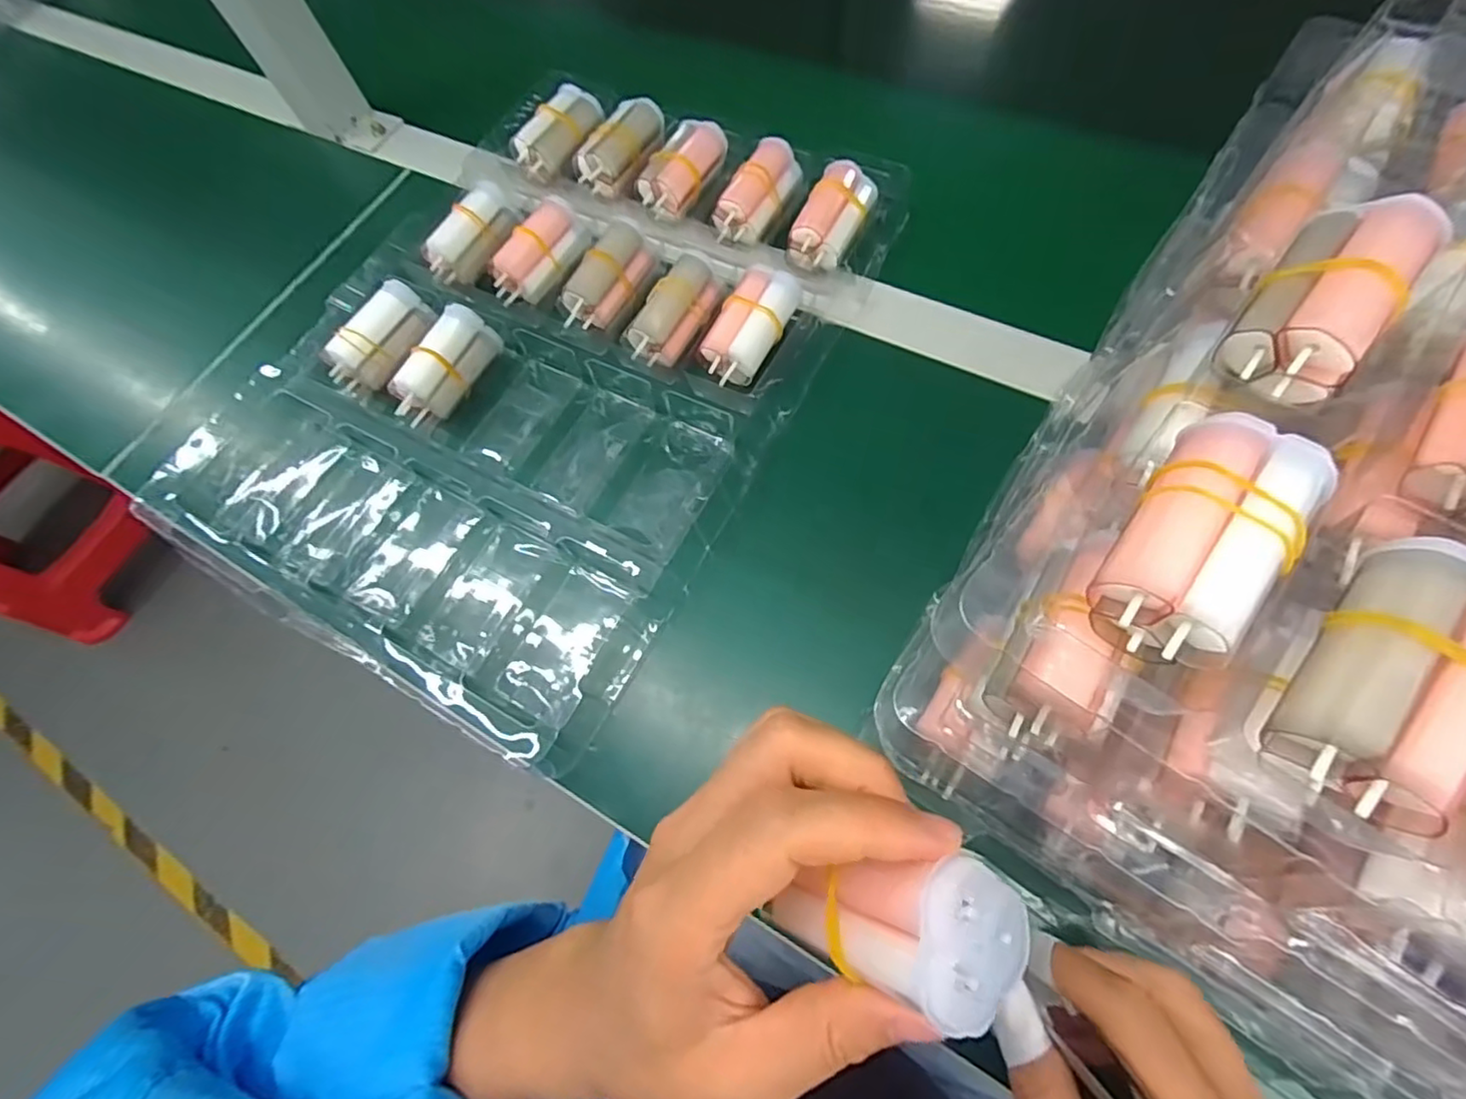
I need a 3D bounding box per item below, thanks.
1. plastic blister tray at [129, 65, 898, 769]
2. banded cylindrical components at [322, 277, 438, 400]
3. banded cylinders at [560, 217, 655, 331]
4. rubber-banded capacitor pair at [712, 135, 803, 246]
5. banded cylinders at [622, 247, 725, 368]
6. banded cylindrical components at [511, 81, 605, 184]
[{"bbox_3d":[-0.110,-0.120,0.357,0.291,0.047,0.382,27,77,13],"label":"plastic blister tray"},{"bbox_3d":[-0.203,-0.122,0.360,0.030,0.026,0.067,29,80,17],"label":"banded cylindrical components"},{"bbox_3d":[-0.072,-0.158,0.371,0.033,0.037,0.063,26,72,16],"label":"banded cylinders"},{"bbox_3d":[0.017,-0.221,0.382,0.032,0.022,0.068,30,83,17],"label":"rubber-banded capacitor pair"},{"bbox_3d":[-0.032,-0.137,0.352,0.031,0.020,0.066,30,83,17],"label":"banded cylinders"},{"bbox_3d":[-0.116,-0.279,0.417,0.033,0.021,0.067,36,84,19],"label":"banded cylindrical components"}]

